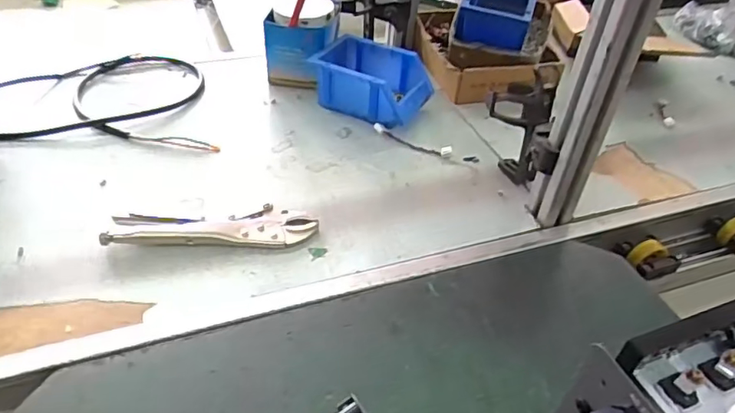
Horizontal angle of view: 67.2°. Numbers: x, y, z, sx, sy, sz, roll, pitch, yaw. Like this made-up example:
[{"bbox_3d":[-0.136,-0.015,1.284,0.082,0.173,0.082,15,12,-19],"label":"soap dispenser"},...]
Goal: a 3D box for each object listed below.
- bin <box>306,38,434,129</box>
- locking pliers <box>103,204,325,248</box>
[{"bbox_3d":[0.008,-0.178,0.785,0.154,0.063,0.112,26,45,23],"label":"bin"},{"bbox_3d":[-0.161,0.021,0.586,0.209,0.016,0.050,0,42,-6],"label":"locking pliers"}]

